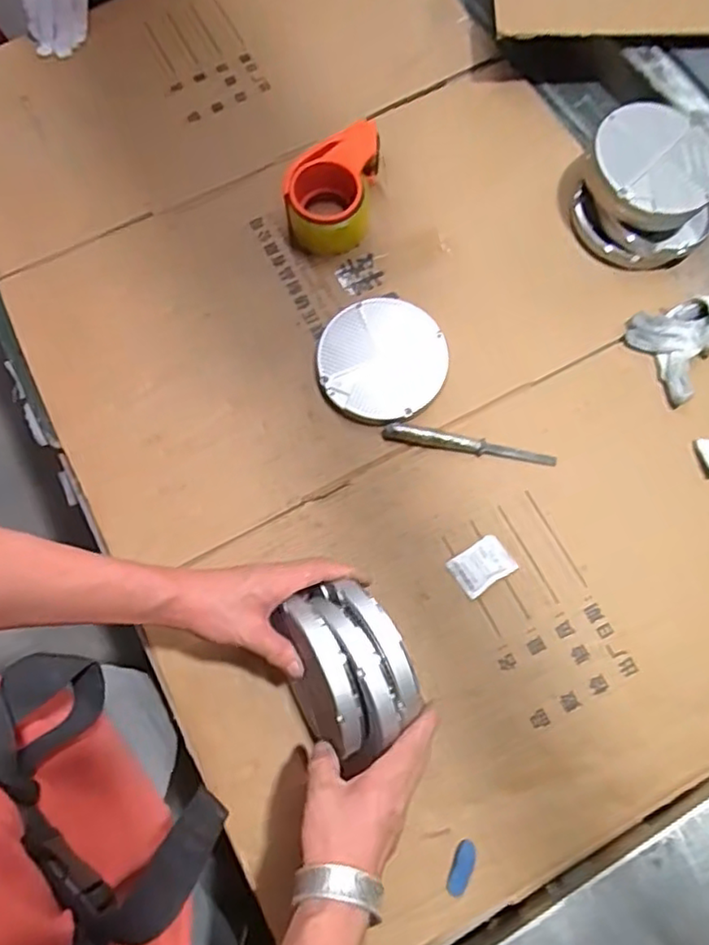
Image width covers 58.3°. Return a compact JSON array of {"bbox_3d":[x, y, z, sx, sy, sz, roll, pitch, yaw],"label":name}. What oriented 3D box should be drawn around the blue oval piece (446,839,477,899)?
[{"bbox_3d":[0.095,0.352,0.564,0.019,0.009,0.047,21,75,6],"label":"blue oval piece"}]

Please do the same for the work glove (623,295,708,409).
[{"bbox_3d":[0.347,-0.149,0.690,0.092,0.028,0.132,32,78,11],"label":"work glove"}]

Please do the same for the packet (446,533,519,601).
[{"bbox_3d":[0.128,0.094,0.637,0.059,0.008,0.043,-32,76,-8],"label":"packet"}]

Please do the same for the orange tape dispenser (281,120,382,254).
[{"bbox_3d":[-0.026,-0.323,0.729,0.095,0.064,0.143,7,74,5],"label":"orange tape dispenser"}]

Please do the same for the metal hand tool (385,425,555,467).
[{"bbox_3d":[0.121,-0.030,0.671,0.180,0.009,0.017,10,88,-1],"label":"metal hand tool"}]

